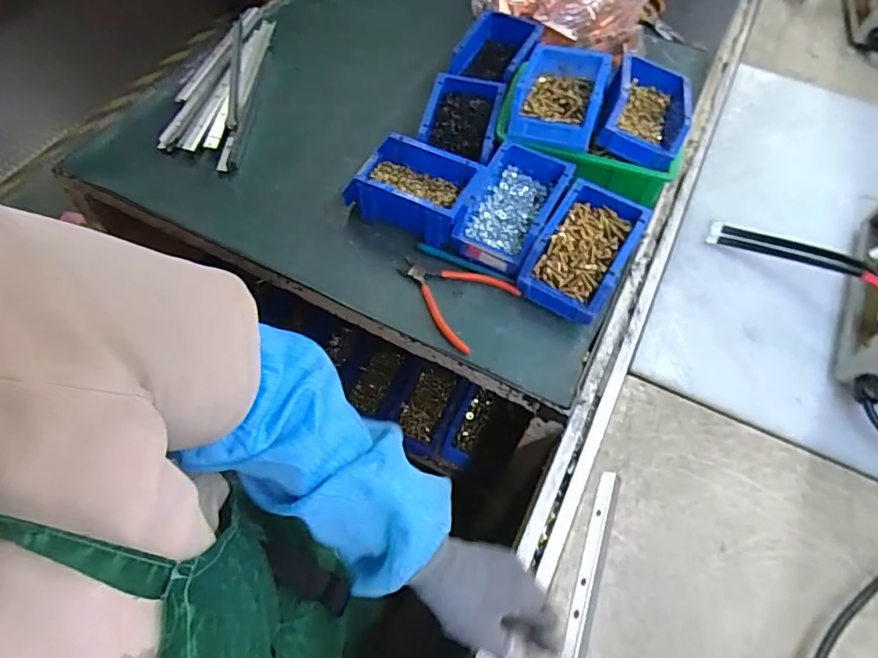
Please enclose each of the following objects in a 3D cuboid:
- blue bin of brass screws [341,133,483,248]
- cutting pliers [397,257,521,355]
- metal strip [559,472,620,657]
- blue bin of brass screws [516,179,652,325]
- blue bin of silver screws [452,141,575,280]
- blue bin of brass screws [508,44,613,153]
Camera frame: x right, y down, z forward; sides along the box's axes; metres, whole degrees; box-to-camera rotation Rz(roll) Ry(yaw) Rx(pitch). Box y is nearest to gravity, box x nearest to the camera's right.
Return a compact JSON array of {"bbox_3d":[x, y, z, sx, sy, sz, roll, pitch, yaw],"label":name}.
[{"bbox_3d":[-0.036,-0.181,0.694,0.160,0.073,0.106,25,61,12],"label":"blue bin of brass screws"},{"bbox_3d":[0.011,-0.047,0.654,0.140,0.012,0.114,36,64,17],"label":"cutting pliers"},{"bbox_3d":[0.138,0.257,0.503,0.022,0.004,0.254,20,60,9],"label":"metal strip"},{"bbox_3d":[0.178,-0.098,0.654,0.102,0.061,0.162,28,62,13],"label":"blue bin of brass screws"},{"bbox_3d":[0.094,-0.156,0.686,0.101,0.069,0.169,26,61,12],"label":"blue bin of silver screws"},{"bbox_3d":[0.161,-0.317,0.721,0.114,0.060,0.158,17,60,7],"label":"blue bin of brass screws"}]

